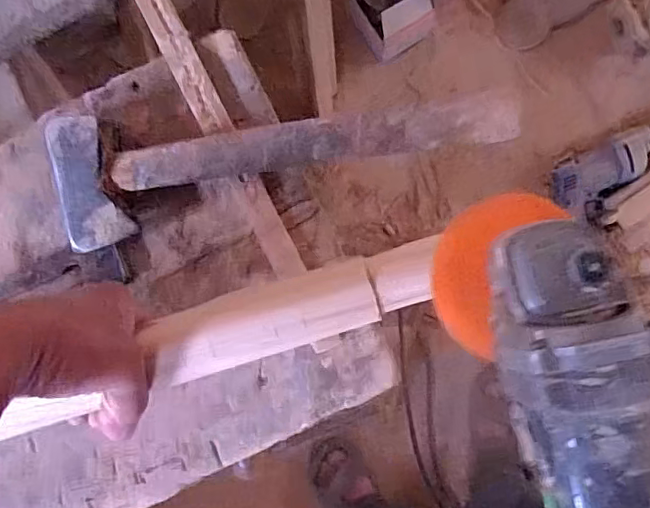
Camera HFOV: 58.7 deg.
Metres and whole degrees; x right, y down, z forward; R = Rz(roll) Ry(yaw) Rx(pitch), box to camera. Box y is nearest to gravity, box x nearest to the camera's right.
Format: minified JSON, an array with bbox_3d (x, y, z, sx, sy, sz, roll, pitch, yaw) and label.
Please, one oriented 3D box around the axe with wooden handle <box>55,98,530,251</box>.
[{"bbox_3d":[-0.031,-0.061,0.393,0.315,0.024,0.082,-5,89,5],"label":"axe with wooden handle"}]

